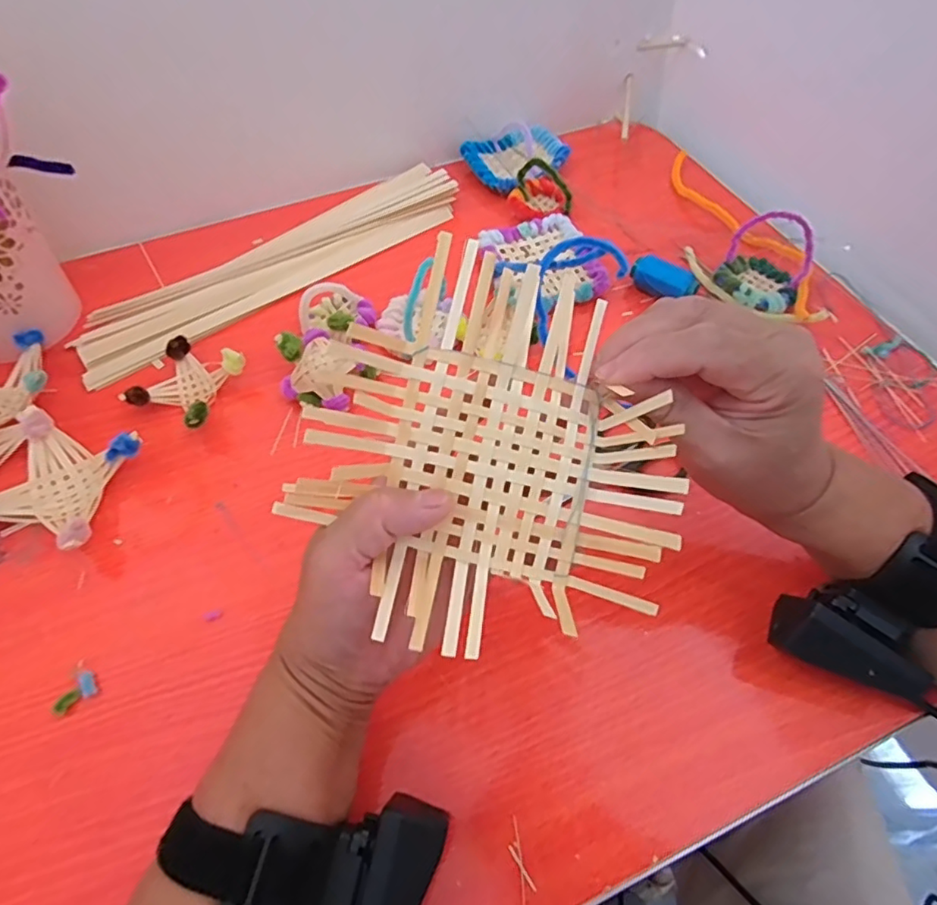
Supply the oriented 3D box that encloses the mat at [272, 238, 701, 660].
[{"bbox_3d":[0.013,-0.001,0.234,0.150,0.029,0.153,21,86,-4],"label":"mat"}]

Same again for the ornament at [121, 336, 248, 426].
[{"bbox_3d":[-0.207,-0.050,0.424,0.067,0.027,0.065,20,60,14],"label":"ornament"}]

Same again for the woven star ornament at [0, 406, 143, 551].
[{"bbox_3d":[-0.271,0.020,0.376,0.089,0.035,0.086,10,58,8],"label":"woven star ornament"}]

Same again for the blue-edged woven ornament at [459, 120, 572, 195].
[{"bbox_3d":[0.047,-0.309,0.581,0.101,0.033,0.093,-36,63,-20],"label":"blue-edged woven ornament"}]

